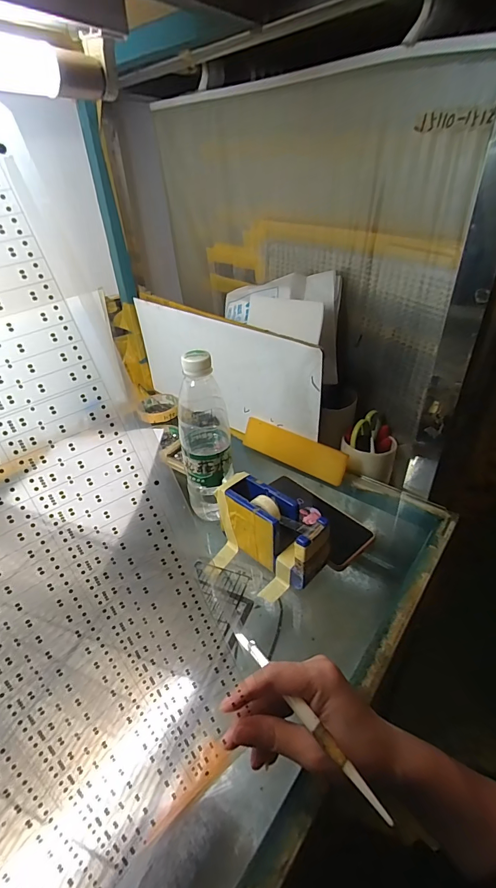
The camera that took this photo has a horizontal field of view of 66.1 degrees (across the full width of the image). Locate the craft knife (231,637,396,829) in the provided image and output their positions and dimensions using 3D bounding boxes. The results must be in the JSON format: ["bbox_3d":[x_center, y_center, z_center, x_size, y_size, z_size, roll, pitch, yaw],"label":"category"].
[{"bbox_3d":[0.039,0.195,0.279,0.008,0.008,0.154,-25,41,-29],"label":"craft knife"}]

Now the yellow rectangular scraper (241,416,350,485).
[{"bbox_3d":[0.072,0.010,0.622,0.189,0.058,0.009,25,21,33],"label":"yellow rectangular scraper"}]

